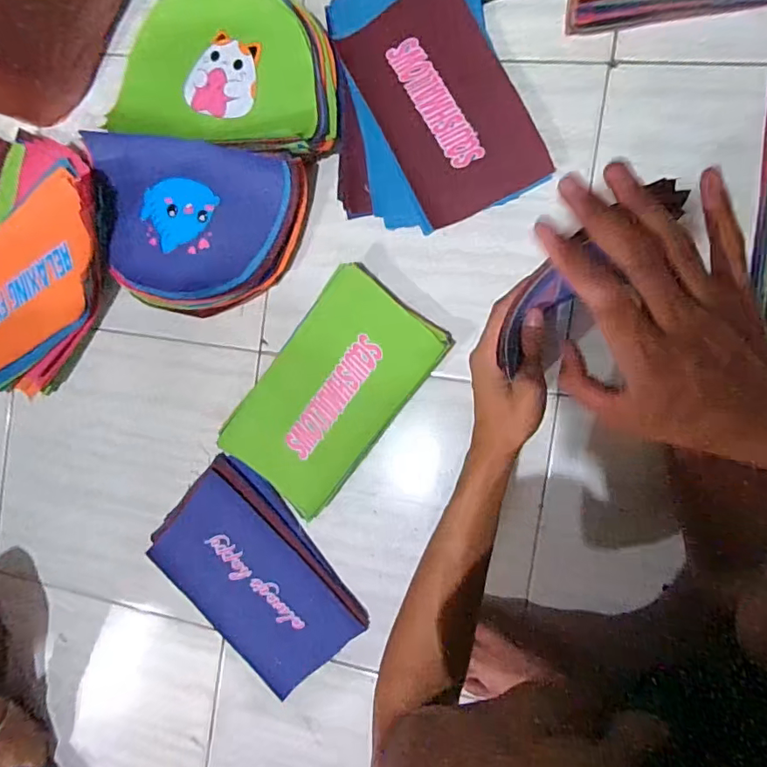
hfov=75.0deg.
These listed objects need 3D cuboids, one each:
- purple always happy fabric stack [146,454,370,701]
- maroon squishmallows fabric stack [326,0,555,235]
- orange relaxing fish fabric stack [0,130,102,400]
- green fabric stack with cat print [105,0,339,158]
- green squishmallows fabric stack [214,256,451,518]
[{"bbox_3d":[-0.175,0.261,0.689,0.196,0.028,0.296,-43,83,8],"label":"purple always happy fabric stack"},{"bbox_3d":[0.044,-0.364,0.633,0.242,0.019,0.326,-15,88,10],"label":"maroon squishmallows fabric stack"},{"bbox_3d":[-0.523,-0.166,0.721,0.272,0.072,0.368,17,94,10],"label":"orange relaxing fish fabric stack"},{"bbox_3d":[-0.199,-0.407,0.650,0.305,0.043,0.201,14,93,10],"label":"green fabric stack with cat print"},{"bbox_3d":[-0.067,0.010,0.645,0.168,0.028,0.292,39,97,8],"label":"green squishmallows fabric stack"}]

